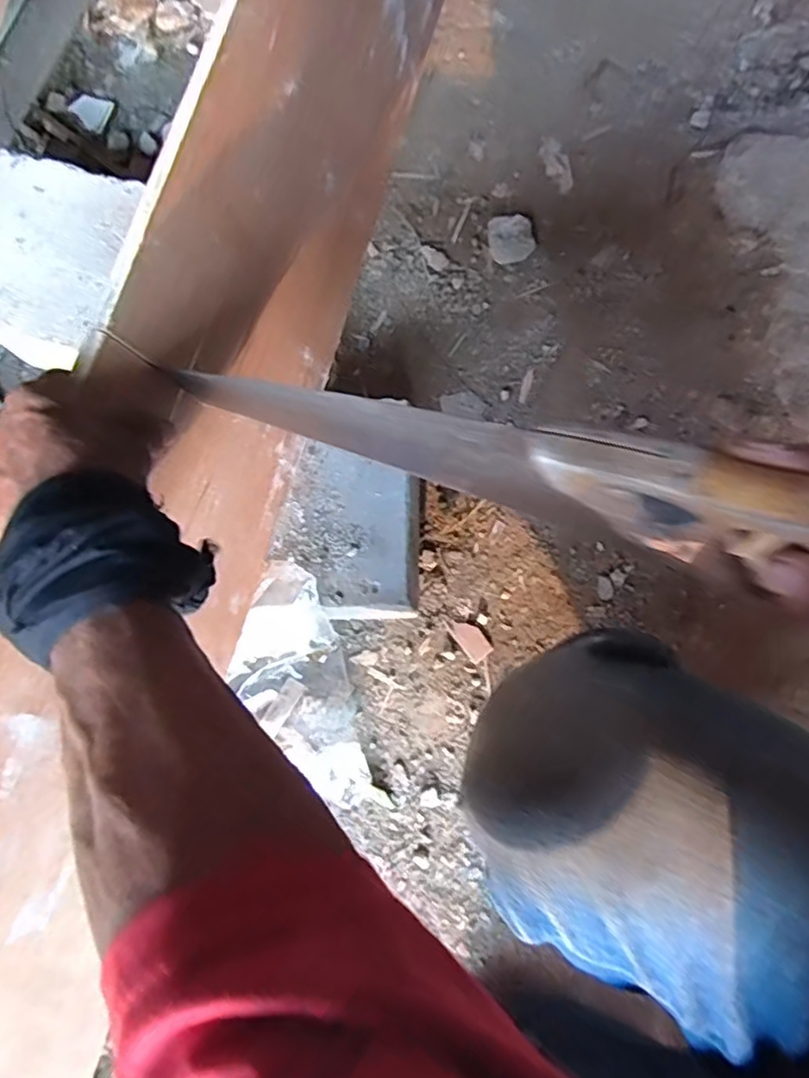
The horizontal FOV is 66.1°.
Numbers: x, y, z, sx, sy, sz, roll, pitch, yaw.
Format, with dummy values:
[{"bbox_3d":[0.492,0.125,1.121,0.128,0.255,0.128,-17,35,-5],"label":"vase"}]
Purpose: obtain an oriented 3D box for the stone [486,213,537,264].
[{"bbox_3d":[0.120,-0.340,0.703,0.049,0.019,0.051,0,82,0],"label":"stone"}]

